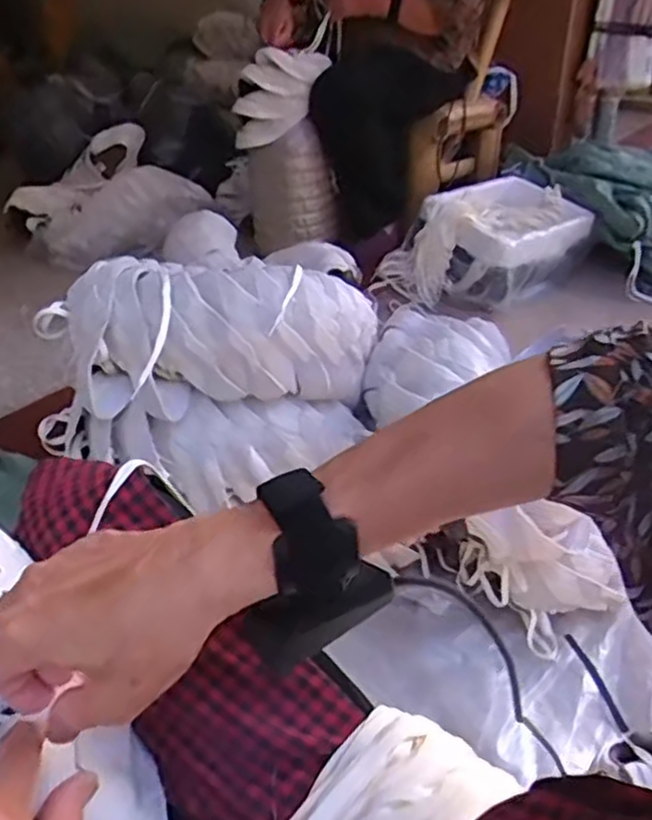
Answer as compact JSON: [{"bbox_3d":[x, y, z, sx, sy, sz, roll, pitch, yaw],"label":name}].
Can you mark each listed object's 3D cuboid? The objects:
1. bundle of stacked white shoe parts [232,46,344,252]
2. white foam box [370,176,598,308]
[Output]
[{"bbox_3d":[-0.084,-0.561,1.626,0.205,0.413,0.103,9,34,14],"label":"bundle of stacked white shoe parts"},{"bbox_3d":[0.376,-0.389,1.673,0.453,0.187,0.272,-24,40,-32],"label":"white foam box"}]

